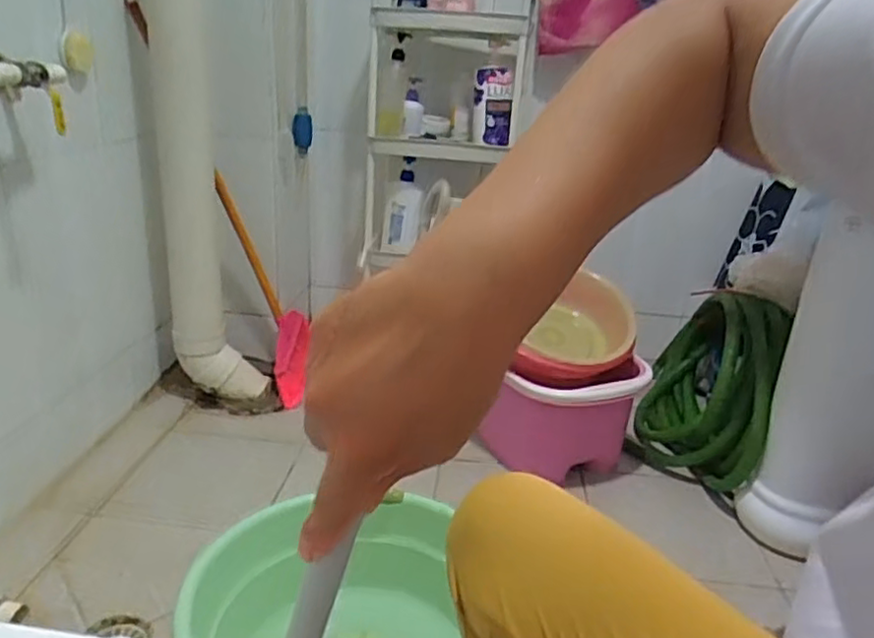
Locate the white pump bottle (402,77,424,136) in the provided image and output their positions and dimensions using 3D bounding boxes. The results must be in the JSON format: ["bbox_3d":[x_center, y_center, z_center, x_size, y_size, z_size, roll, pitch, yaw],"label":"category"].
[{"bbox_3d":[-0.055,-0.497,1.576,0.048,0.123,0.036,4,21,0],"label":"white pump bottle"}]

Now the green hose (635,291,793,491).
[{"bbox_3d":[0.577,0.127,1.445,0.238,0.325,0.479,12,23,18],"label":"green hose"}]

